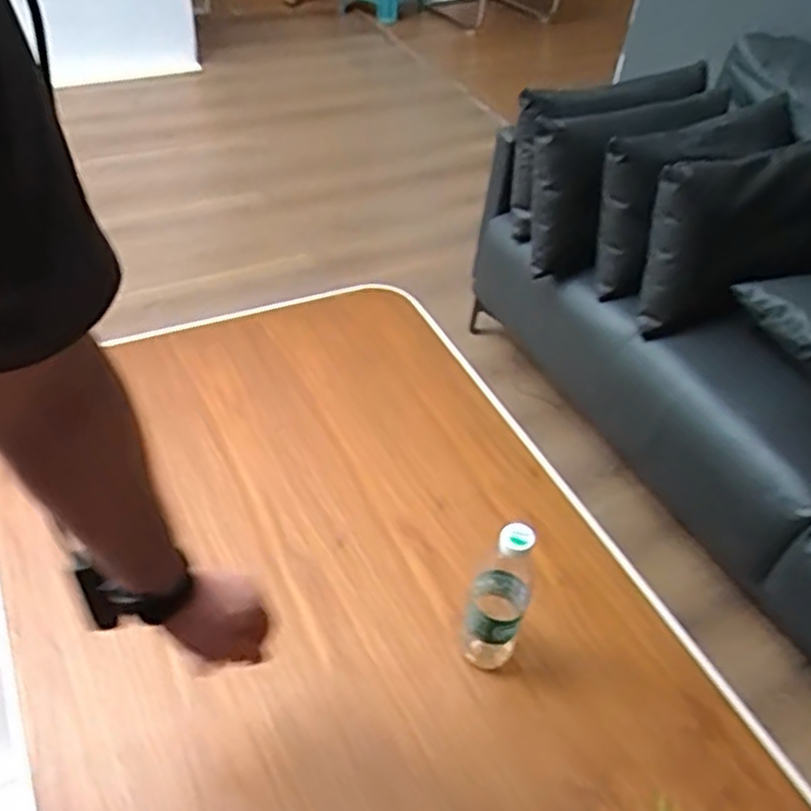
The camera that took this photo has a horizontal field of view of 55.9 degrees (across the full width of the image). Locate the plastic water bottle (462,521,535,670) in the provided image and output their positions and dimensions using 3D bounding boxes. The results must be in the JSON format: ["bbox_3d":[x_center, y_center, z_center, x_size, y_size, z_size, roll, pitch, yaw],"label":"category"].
[{"bbox_3d":[0.106,0.210,0.844,0.058,0.234,0.071,16,44,8],"label":"plastic water bottle"}]

